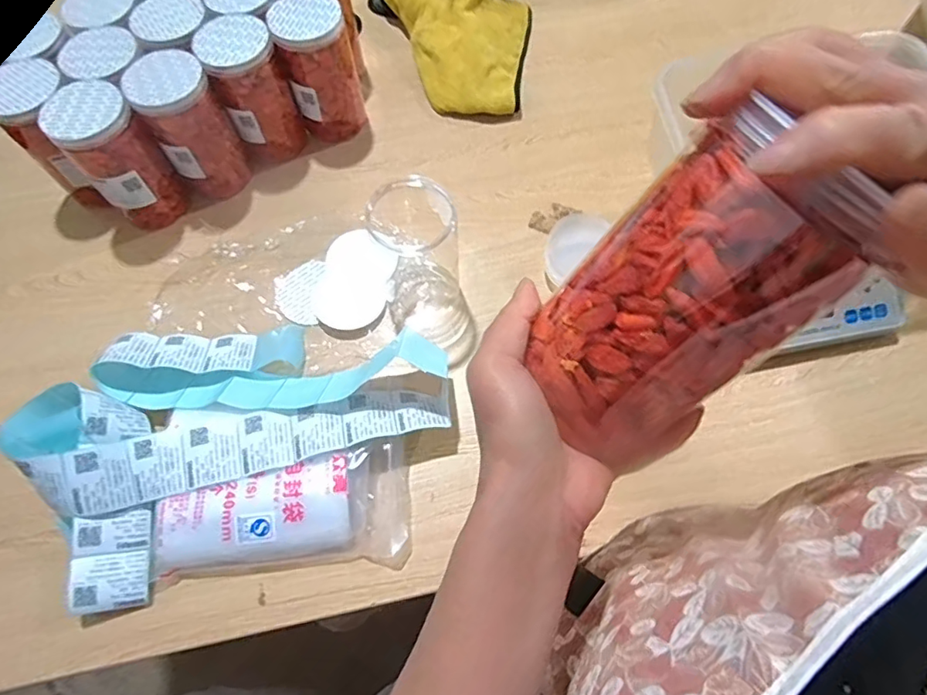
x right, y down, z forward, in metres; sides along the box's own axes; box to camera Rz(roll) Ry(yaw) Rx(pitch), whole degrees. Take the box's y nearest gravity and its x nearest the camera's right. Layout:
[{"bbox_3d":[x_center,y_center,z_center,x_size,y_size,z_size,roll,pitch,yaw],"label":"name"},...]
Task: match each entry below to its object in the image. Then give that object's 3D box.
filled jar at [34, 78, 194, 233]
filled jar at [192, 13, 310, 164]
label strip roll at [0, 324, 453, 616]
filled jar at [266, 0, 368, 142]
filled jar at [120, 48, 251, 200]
[{"bbox_3d":[-0.389,-0.213,0.631,0.075,0.149,0.081,-1,65,3],"label":"filled jar"},{"bbox_3d":[-0.251,-0.308,0.670,0.086,0.148,0.076,-31,67,-11],"label":"filled jar"},{"bbox_3d":[-0.223,0.052,0.548,0.379,0.074,0.239,-29,67,-10],"label":"label strip roll"},{"bbox_3d":[-0.174,-0.343,0.687,0.083,0.153,0.080,-1,65,3],"label":"filled jar"},{"bbox_3d":[-0.313,-0.255,0.643,0.077,0.147,0.075,-1,65,3],"label":"filled jar"}]

